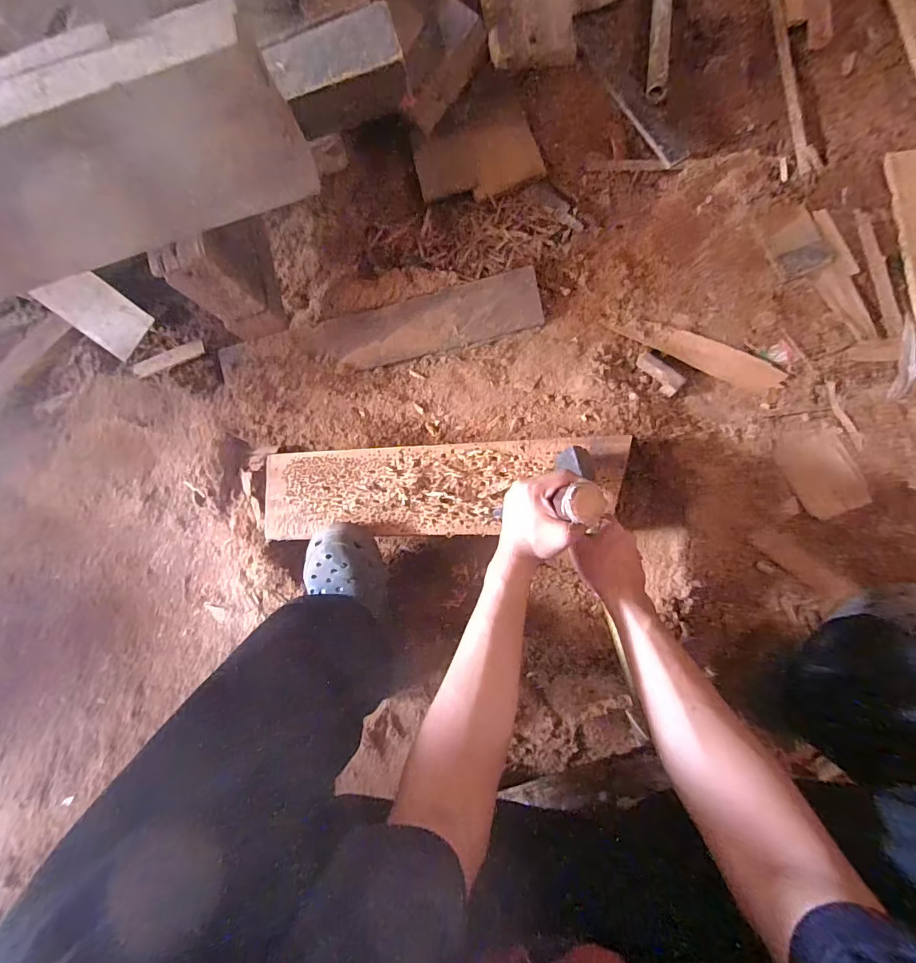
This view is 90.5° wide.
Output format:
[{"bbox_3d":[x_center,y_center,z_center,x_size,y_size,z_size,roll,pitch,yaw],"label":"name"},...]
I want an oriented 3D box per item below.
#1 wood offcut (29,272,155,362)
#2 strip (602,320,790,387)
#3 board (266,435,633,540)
[{"bbox_3d":[-0.533,-0.253,0.668,0.186,0.021,0.079,32,88,7],"label":"wood offcut"},{"bbox_3d":[0.338,-0.184,0.642,0.241,0.011,0.043,26,89,8],"label":"strip"},{"bbox_3d":[-0.028,0.012,0.625,0.485,0.047,0.121,-2,86,6],"label":"board"}]

